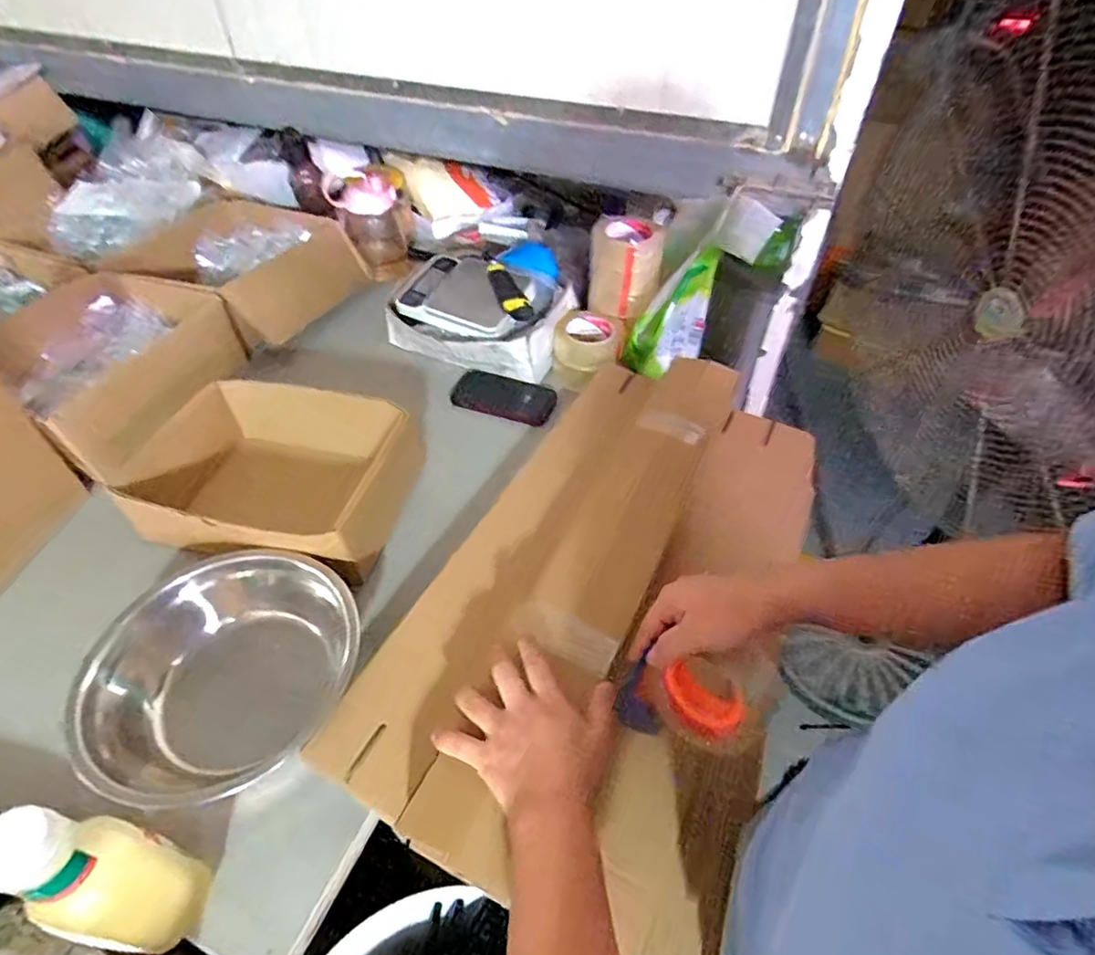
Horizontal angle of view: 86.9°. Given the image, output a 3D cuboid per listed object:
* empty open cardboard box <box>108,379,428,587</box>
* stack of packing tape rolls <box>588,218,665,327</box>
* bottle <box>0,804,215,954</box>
[{"bbox_3d":[-0.340,0.001,0.747,0.324,0.104,0.244,10,47,9],"label":"empty open cardboard box"},{"bbox_3d":[0.125,-0.340,0.952,0.112,0.135,0.086,7,46,6],"label":"stack of packing tape rolls"},{"bbox_3d":[-0.300,0.275,0.397,0.051,0.194,0.068,4,46,3],"label":"bottle"}]

